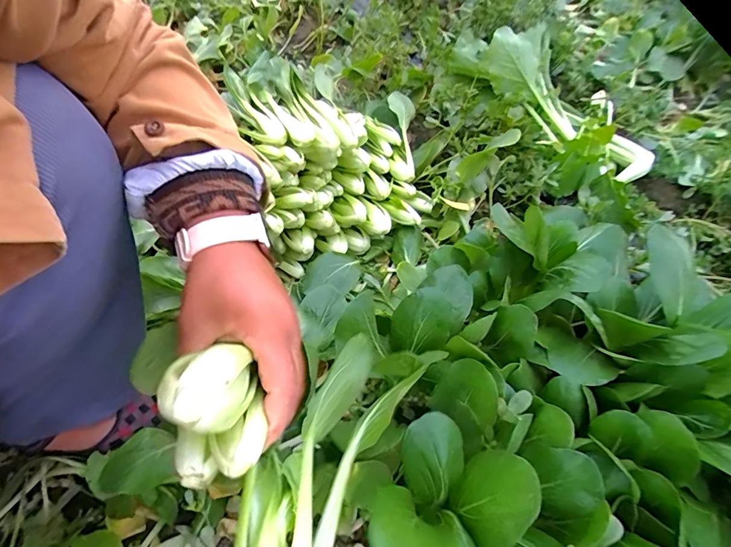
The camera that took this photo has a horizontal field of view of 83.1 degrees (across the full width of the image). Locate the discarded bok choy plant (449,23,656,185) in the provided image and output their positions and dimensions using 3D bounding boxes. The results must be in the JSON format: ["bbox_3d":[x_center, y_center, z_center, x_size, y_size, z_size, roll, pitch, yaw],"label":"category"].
[{"bbox_3d":[0.319,-0.313,0.734,0.423,0.090,0.215,45,66,11],"label":"discarded bok choy plant"}]

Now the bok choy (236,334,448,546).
[{"bbox_3d":[-0.025,0.129,0.281,0.074,0.048,0.188,21,47,12],"label":"bok choy"}]

